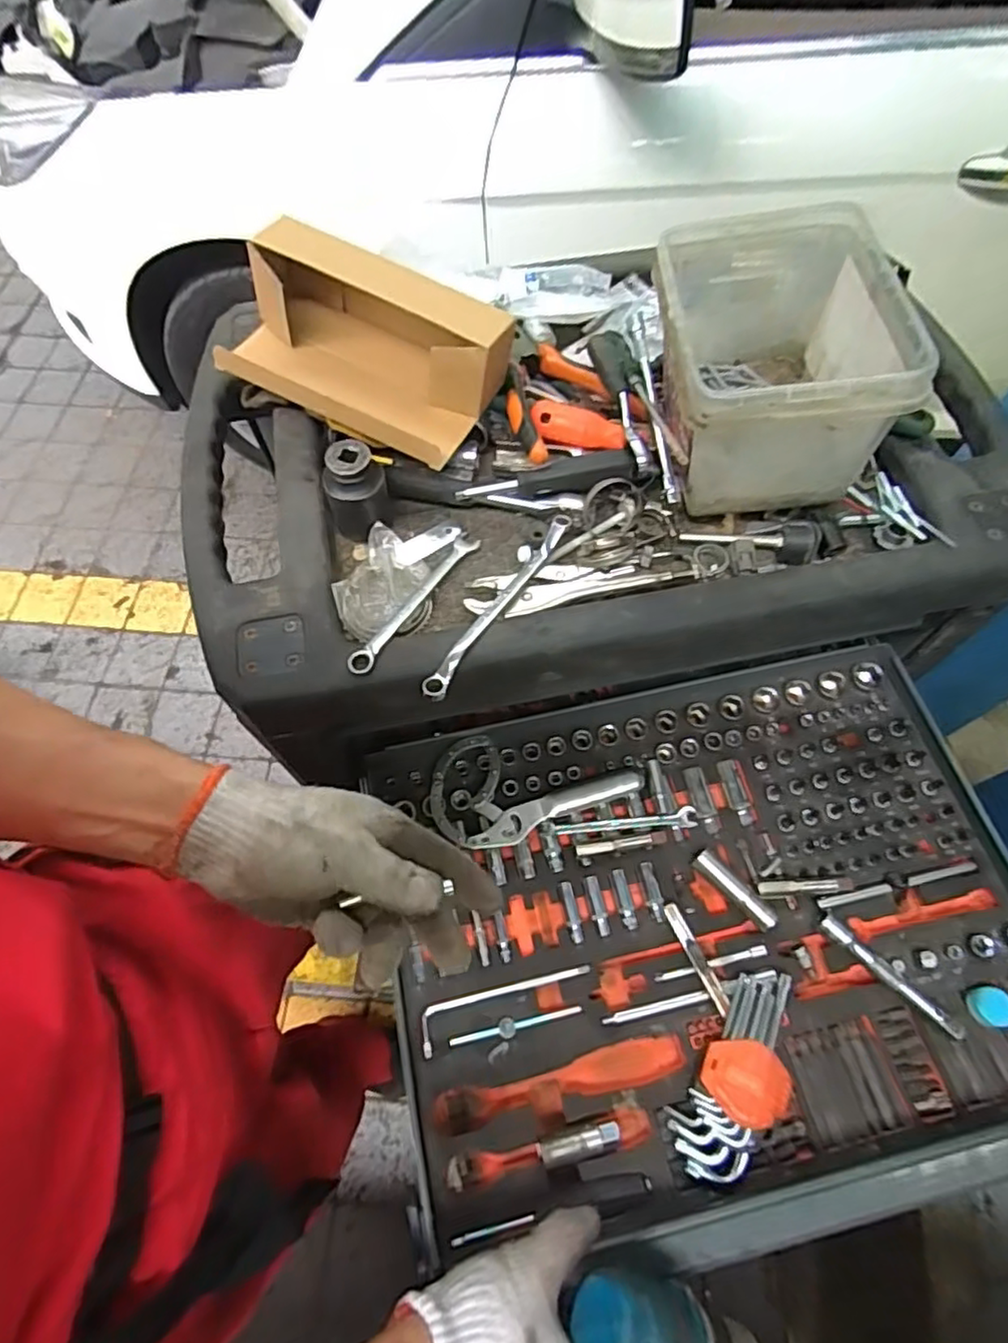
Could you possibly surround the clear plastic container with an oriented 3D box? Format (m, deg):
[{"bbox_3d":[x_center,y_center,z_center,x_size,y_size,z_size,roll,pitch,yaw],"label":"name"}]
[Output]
[{"bbox_3d":[0.198,-0.236,0.514,0.155,0.154,0.198,2,63,2],"label":"clear plastic container"}]

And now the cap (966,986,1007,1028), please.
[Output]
[{"bbox_3d":[0.388,0.268,0.515,0.030,0.016,0.028,0,63,1],"label":"cap"}]

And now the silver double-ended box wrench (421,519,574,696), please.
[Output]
[{"bbox_3d":[-0.003,-0.054,0.505,0.016,0.012,0.189,30,68,15],"label":"silver double-ended box wrench"}]

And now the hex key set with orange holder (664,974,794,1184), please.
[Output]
[{"bbox_3d":[0.184,0.309,0.493,0.063,0.033,0.149,33,68,16],"label":"hex key set with orange holder"}]

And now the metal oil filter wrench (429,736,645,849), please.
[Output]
[{"bbox_3d":[0.030,0.107,0.606,0.195,0.018,0.100,-7,63,-3],"label":"metal oil filter wrench"}]

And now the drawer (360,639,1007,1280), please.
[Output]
[{"bbox_3d":[0.168,0.210,0.549,0.530,0.063,0.411,-11,64,-5],"label":"drawer"}]

